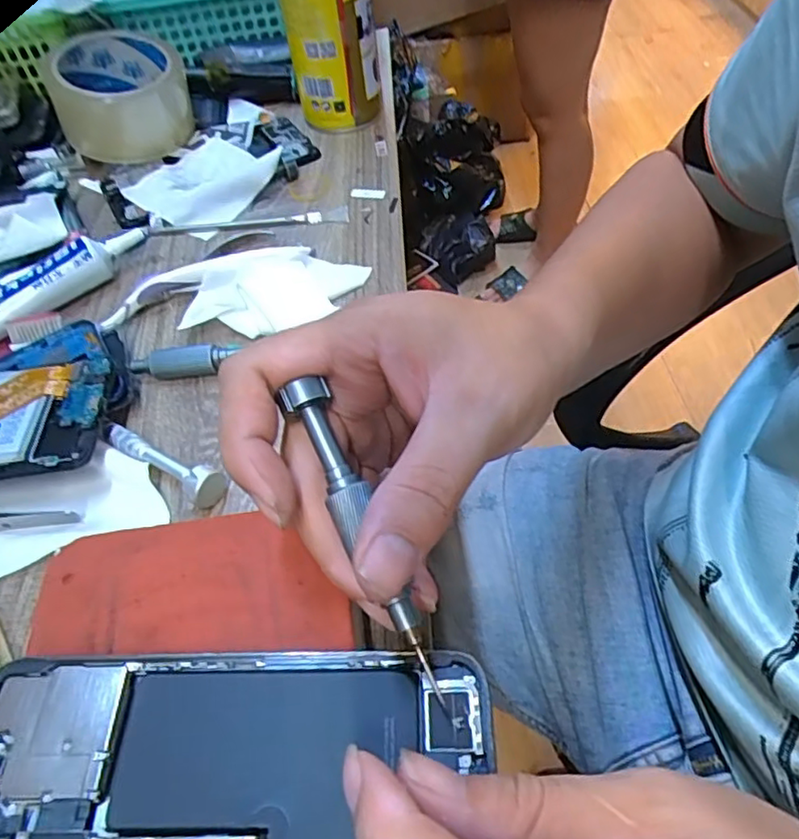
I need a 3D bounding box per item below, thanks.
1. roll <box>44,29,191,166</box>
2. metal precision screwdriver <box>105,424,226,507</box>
[{"bbox_3d":[-0.218,-0.255,0.493,0.100,0.064,0.098,-22,53,-12],"label":"roll"},{"bbox_3d":[-0.114,0.021,0.300,0.081,0.018,0.014,25,59,23],"label":"metal precision screwdriver"}]

